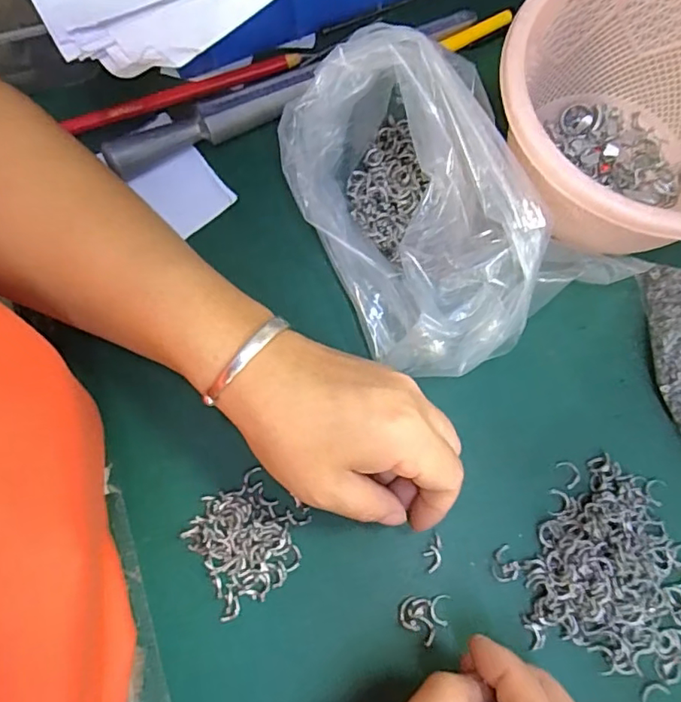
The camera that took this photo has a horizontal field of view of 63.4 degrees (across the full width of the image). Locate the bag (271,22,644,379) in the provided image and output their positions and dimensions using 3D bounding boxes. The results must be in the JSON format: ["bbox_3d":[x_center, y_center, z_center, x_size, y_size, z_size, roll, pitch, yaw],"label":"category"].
[{"bbox_3d":[0.045,-0.071,0.277,0.121,0.093,0.167,-39,80,-8],"label":"bag"}]

